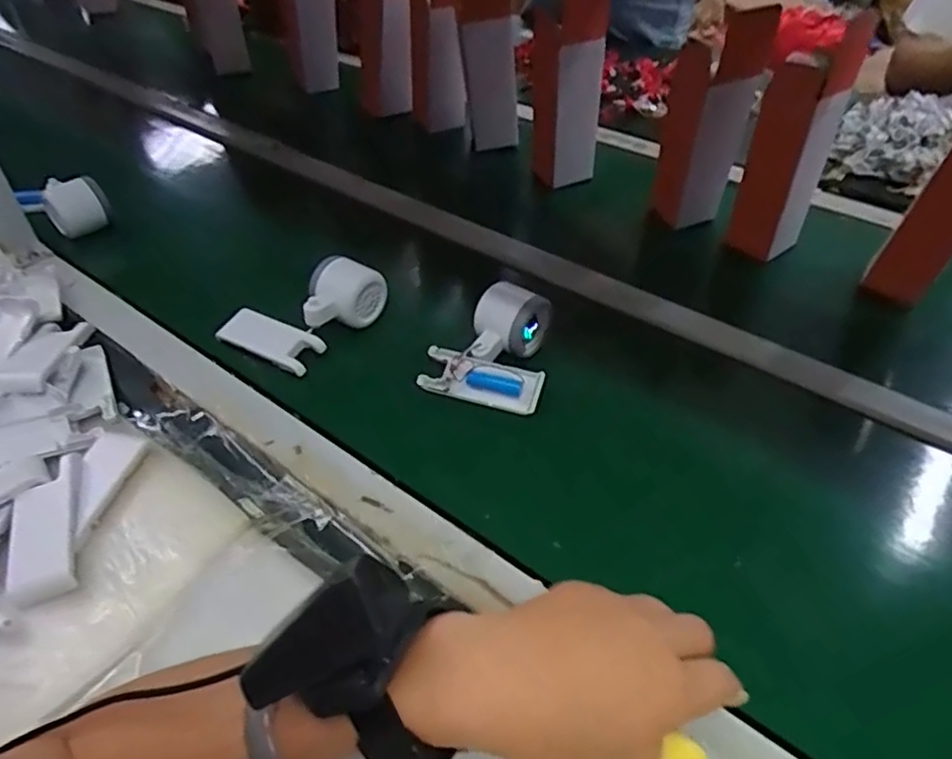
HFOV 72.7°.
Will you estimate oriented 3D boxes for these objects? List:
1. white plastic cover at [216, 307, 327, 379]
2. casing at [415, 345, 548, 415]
[{"bbox_3d":[-0.190,-0.035,0.595,0.092,0.020,0.042,21,46,19],"label":"white plastic cover"},{"bbox_3d":[0.005,0.002,0.564,0.104,0.017,0.039,13,73,13],"label":"casing"}]

